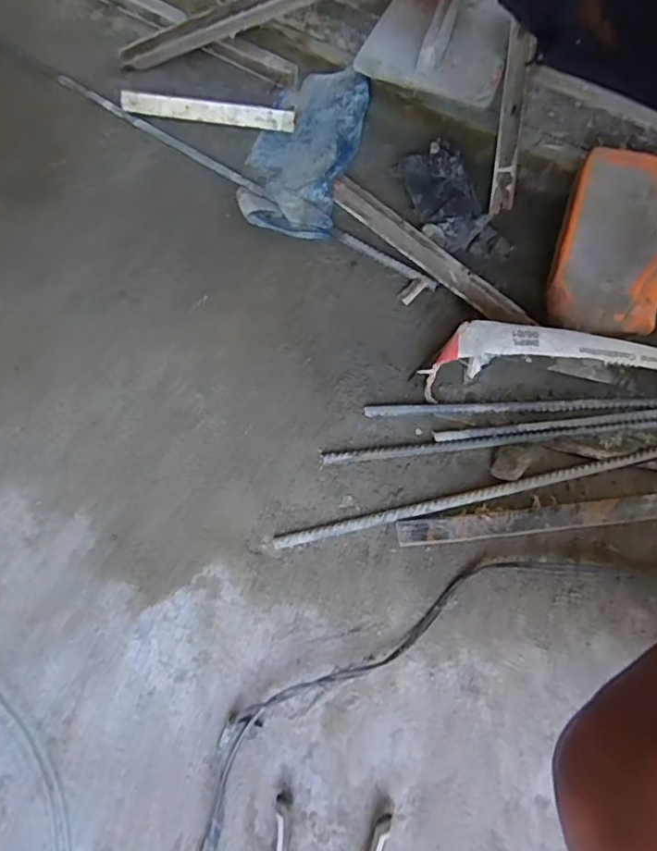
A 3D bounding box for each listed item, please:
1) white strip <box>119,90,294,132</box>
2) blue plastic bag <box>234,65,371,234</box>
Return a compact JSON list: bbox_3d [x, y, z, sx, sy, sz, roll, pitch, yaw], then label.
[{"bbox_3d":[-0.147,-0.384,0.684,0.210,0.023,0.009,8,27,0],"label":"white strip"},{"bbox_3d":[-0.032,-0.325,0.656,0.120,0.071,0.223,17,72,5],"label":"blue plastic bag"}]

